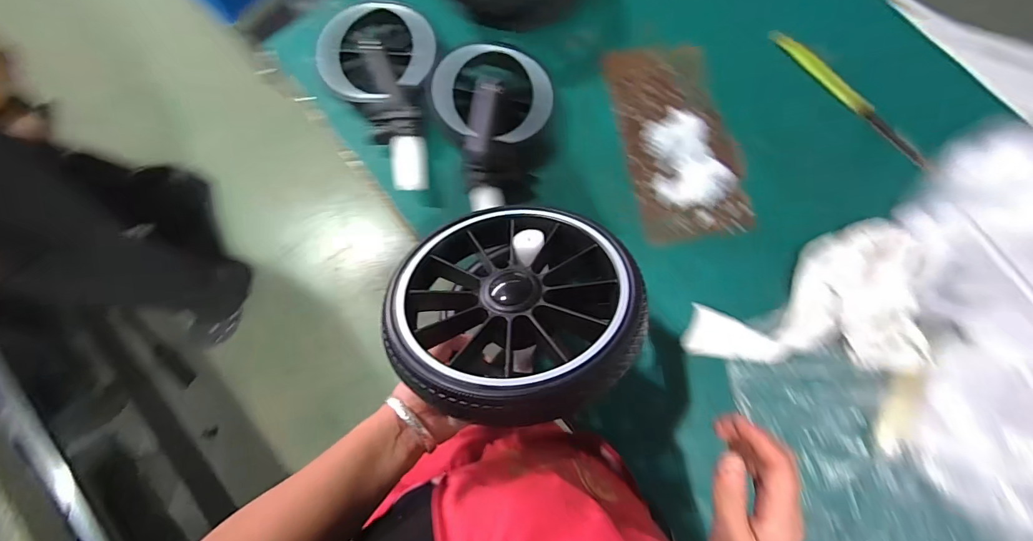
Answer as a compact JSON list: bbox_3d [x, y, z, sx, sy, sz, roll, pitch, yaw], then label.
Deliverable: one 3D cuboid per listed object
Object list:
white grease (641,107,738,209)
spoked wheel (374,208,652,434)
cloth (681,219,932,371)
[{"bbox_3d":[0.239,-0.157,0.627,0.105,0.017,0.148,-26,80,-6],"label":"white grease"},{"bbox_3d":[-0.002,0.033,0.389,0.215,0.041,0.215,-3,47,3],"label":"spoked wheel"},{"bbox_3d":[0.399,0.065,0.567,0.327,0.062,0.176,-26,80,-6],"label":"cloth"}]

